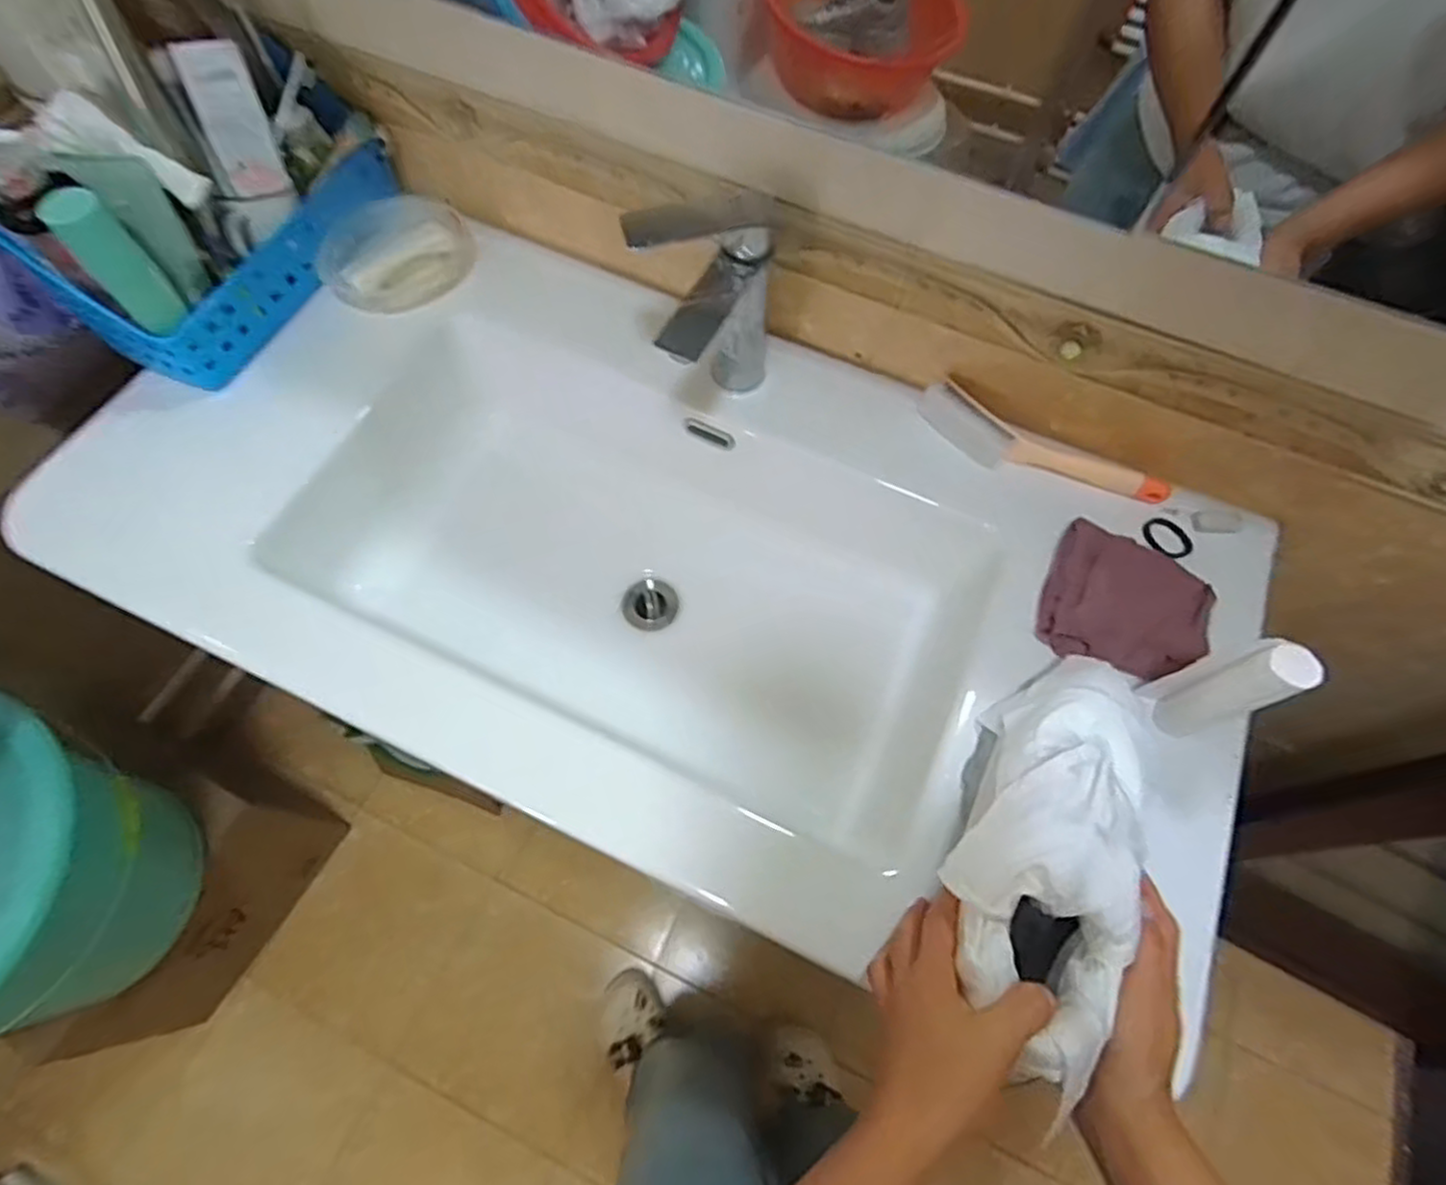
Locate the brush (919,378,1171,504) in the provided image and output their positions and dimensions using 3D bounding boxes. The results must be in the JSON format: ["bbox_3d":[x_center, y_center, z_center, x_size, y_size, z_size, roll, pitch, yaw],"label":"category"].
[{"bbox_3d":[0.290,-0.129,0.656,0.231,0.032,0.051,25,66,9],"label":"brush"}]

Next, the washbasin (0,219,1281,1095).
[{"bbox_3d":[-0.058,-0.009,0.721,1.005,0.225,0.496,23,66,8],"label":"washbasin"}]

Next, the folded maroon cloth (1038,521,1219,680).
[{"bbox_3d":[0.344,0.010,0.611,0.132,0.020,0.127,19,66,6],"label":"folded maroon cloth"}]

